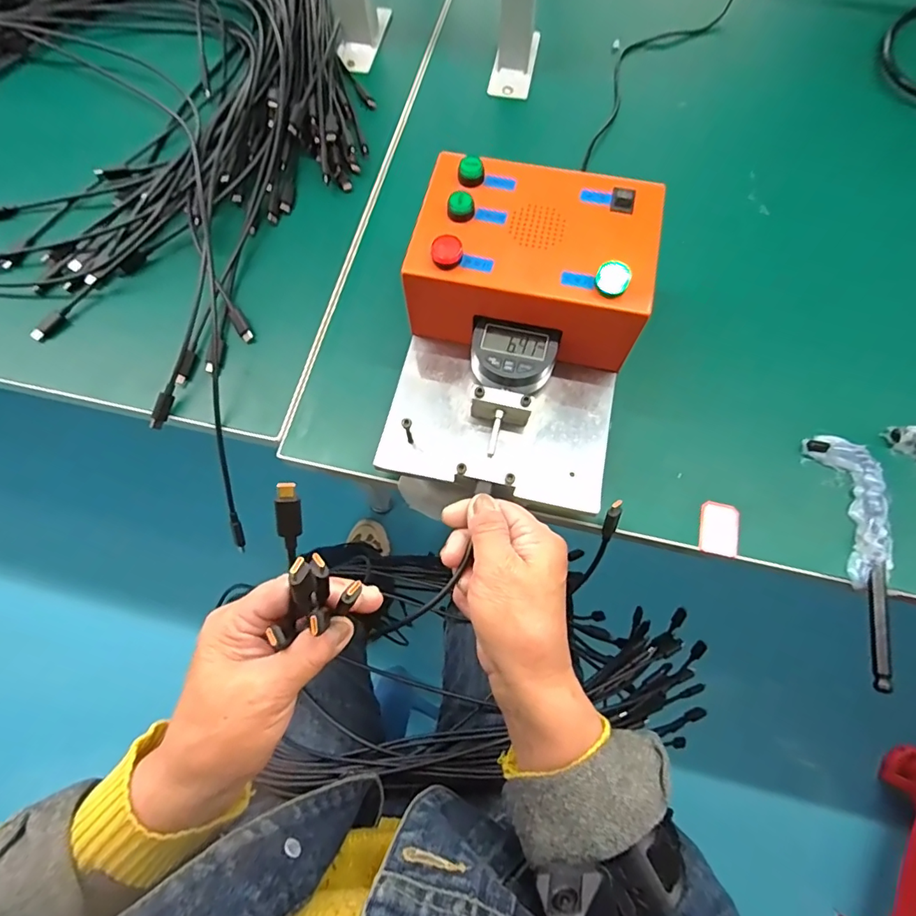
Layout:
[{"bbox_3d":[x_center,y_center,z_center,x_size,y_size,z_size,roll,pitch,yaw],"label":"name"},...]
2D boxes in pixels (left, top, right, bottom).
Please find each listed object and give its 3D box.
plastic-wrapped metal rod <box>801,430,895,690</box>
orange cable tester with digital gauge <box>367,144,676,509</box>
[{"bbox_3d":[0.263,0.060,0.316,0.039,0.016,0.158,-2,70,1],"label":"plastic-wrapped metal rod"},{"bbox_3d":[0.038,-0.080,0.333,0.151,0.097,0.209,11,71,6],"label":"orange cable tester with digital gauge"}]

